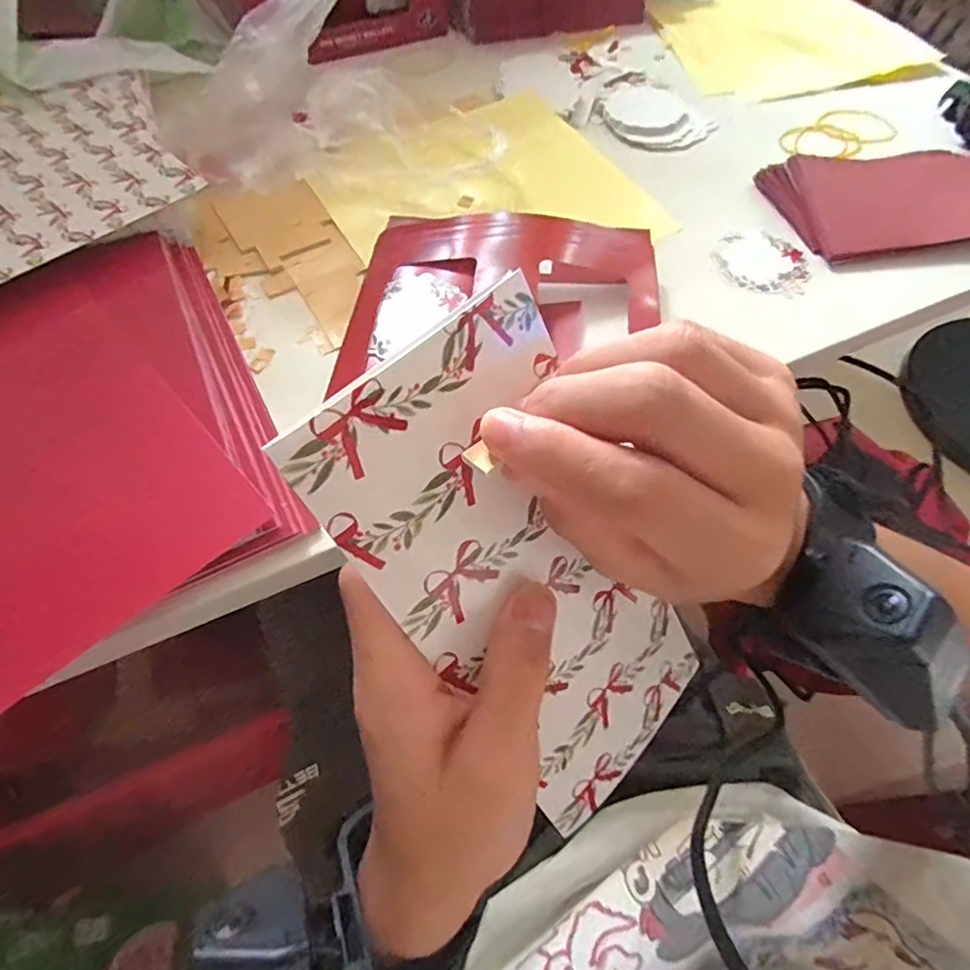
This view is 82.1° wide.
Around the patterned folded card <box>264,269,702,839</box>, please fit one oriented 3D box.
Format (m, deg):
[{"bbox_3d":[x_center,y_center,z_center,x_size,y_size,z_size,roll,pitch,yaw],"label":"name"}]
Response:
[{"bbox_3d":[0.019,0.030,0.177,0.011,0.170,0.086,7,49,50],"label":"patterned folded card"}]

